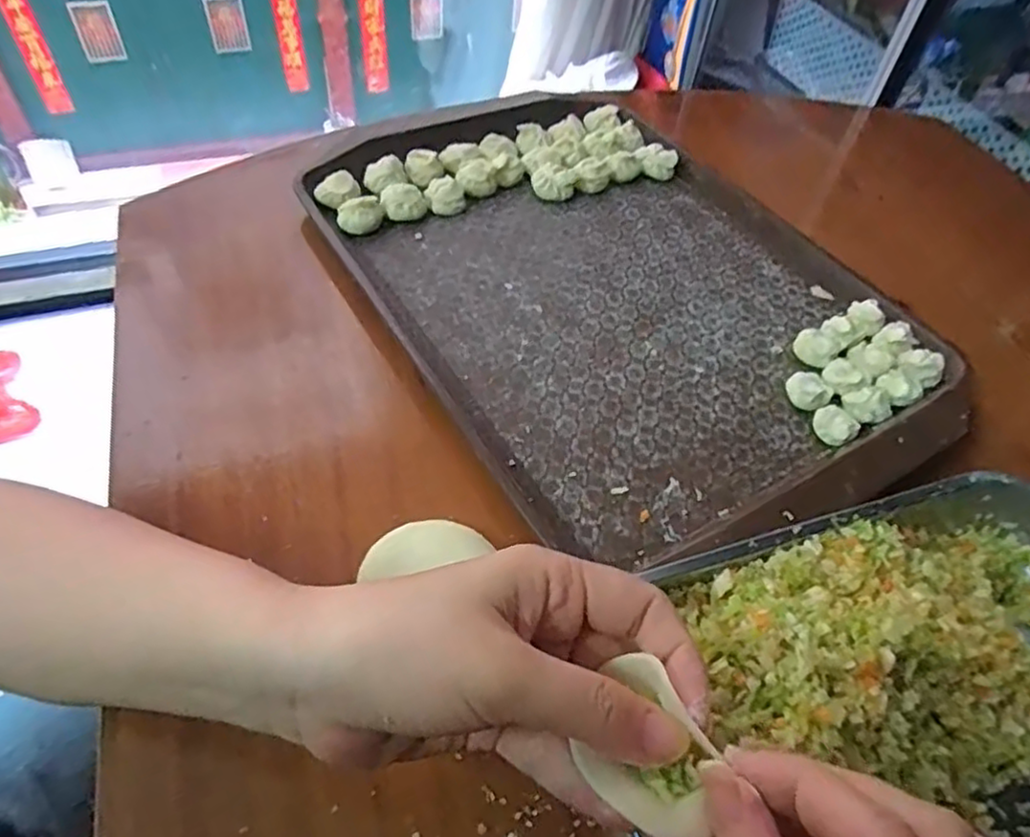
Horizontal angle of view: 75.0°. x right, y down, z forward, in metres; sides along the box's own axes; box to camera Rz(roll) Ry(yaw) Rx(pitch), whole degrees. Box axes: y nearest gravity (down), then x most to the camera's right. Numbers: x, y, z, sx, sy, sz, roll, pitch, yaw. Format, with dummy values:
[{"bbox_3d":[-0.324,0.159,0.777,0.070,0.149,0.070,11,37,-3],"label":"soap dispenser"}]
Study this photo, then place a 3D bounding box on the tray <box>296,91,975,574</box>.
[{"bbox_3d":[0.074,-0.096,0.442,0.307,0.030,0.391,-25,58,-23],"label":"tray"}]

